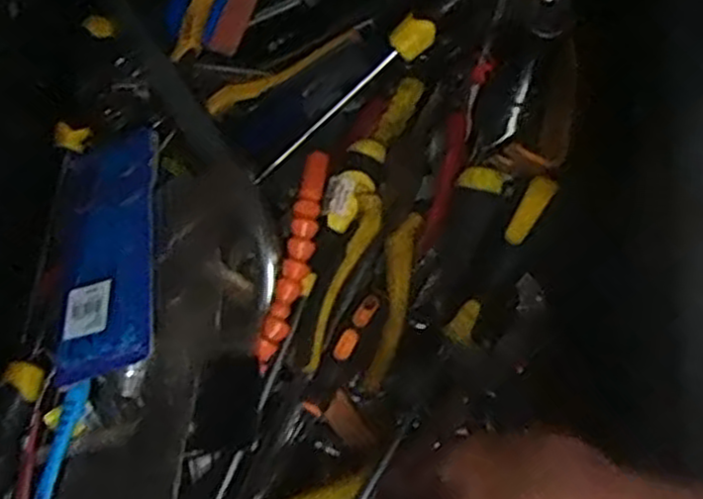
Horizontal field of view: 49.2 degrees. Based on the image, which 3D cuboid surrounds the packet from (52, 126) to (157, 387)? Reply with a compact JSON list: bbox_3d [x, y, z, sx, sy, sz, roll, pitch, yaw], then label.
[{"bbox_3d":[-0.160,-0.003,0.493,0.069,0.035,0.171,-6,69,-1],"label":"packet"}]

